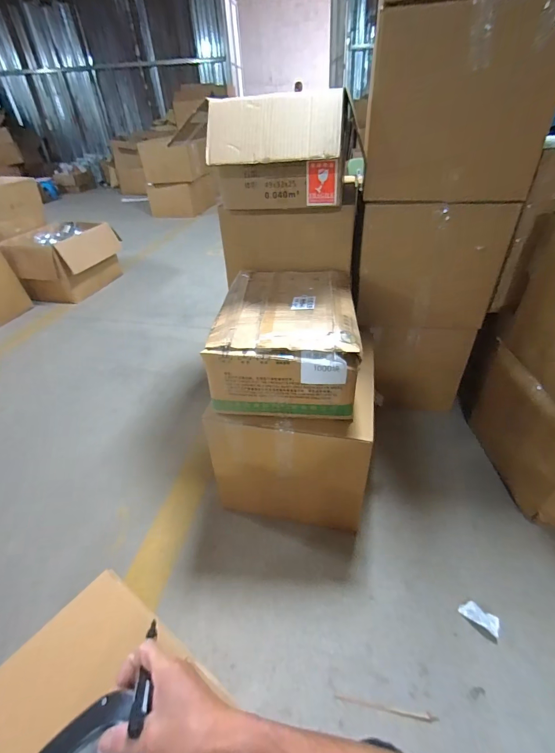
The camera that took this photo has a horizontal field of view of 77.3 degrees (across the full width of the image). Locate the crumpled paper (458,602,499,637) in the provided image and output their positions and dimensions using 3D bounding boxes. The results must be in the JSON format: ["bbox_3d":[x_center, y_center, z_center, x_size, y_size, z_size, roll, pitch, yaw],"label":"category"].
[{"bbox_3d":[0.507,0.600,0.867,0.087,0.020,0.038,26,48,32],"label":"crumpled paper"}]

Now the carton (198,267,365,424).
[{"bbox_3d":[0.025,-0.112,0.980,0.355,0.207,0.436,0,36,5],"label":"carton"}]

